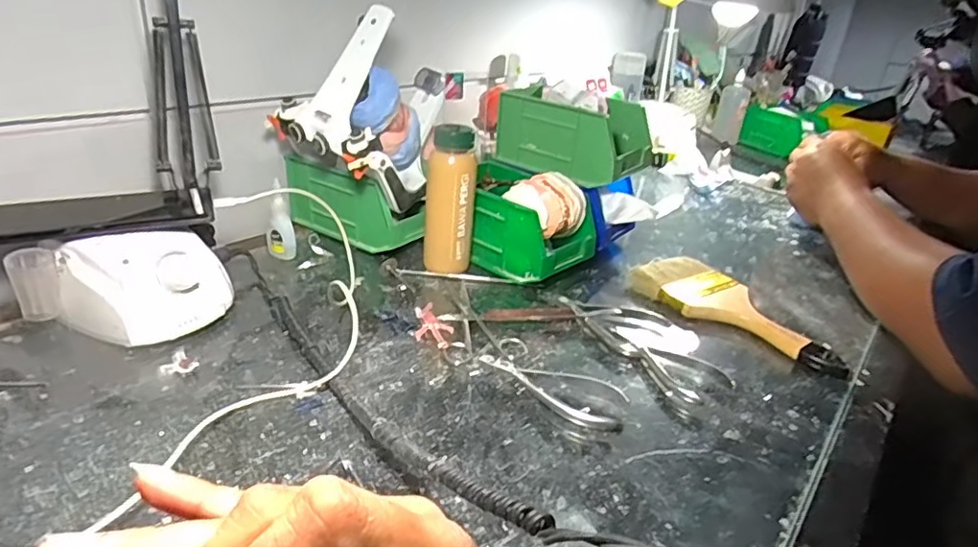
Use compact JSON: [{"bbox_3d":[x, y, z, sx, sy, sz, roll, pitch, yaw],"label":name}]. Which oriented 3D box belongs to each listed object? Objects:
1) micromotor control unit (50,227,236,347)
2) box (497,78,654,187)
[{"bbox_3d":[-0.278,0.010,0.484,0.115,0.079,0.073,-18,36,-39],"label":"micromotor control unit"},{"bbox_3d":[0.104,-0.169,0.712,0.164,0.077,0.103,24,32,32],"label":"box"}]

